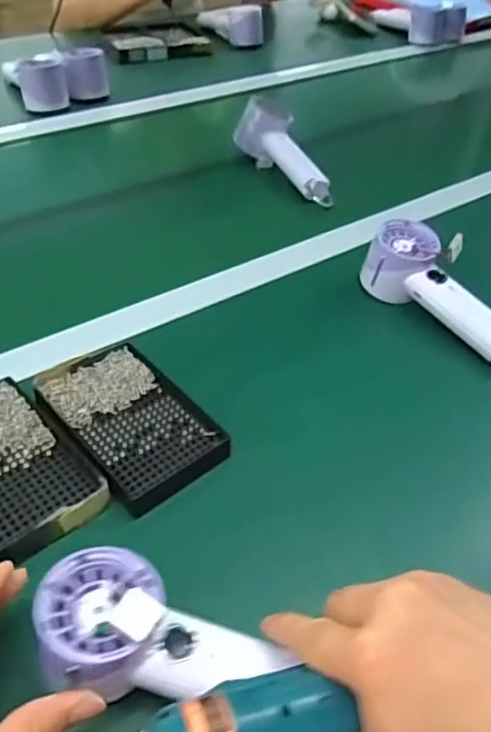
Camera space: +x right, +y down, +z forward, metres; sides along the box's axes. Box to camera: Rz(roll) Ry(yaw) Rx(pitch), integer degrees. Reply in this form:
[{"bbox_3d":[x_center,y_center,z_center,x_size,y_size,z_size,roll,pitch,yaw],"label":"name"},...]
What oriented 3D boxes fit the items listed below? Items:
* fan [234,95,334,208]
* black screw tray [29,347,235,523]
[{"bbox_3d":[0.058,-0.271,0.822,0.063,0.068,0.188,-22,65,-26],"label":"fan"},{"bbox_3d":[-0.090,0.040,0.488,0.094,0.017,0.142,-29,53,-31],"label":"black screw tray"}]

